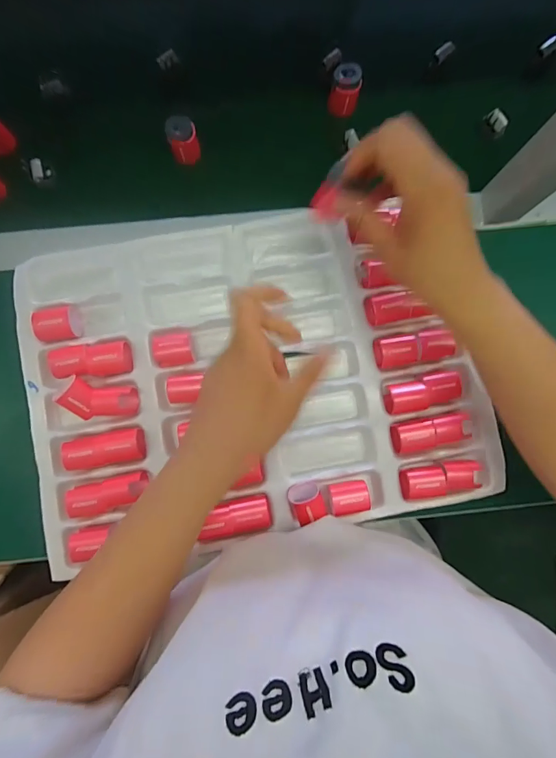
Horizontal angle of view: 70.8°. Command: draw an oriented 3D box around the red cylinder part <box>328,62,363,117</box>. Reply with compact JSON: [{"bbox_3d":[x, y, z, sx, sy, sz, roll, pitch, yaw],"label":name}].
[{"bbox_3d":[0.073,-0.312,0.423,0.031,0.037,0.029,6,84,-1],"label":"red cylinder part"}]

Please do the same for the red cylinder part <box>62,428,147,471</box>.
[{"bbox_3d":[-0.167,0.067,0.373,0.073,0.022,0.031,-9,84,-2],"label":"red cylinder part"}]

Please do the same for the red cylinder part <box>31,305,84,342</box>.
[{"bbox_3d":[-0.220,-0.055,0.388,0.037,0.025,0.035,-13,85,-3],"label":"red cylinder part"}]

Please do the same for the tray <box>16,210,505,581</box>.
[{"bbox_3d":[-0.022,-0.006,0.390,0.431,0.030,0.309,-10,85,-3],"label":"tray"}]

